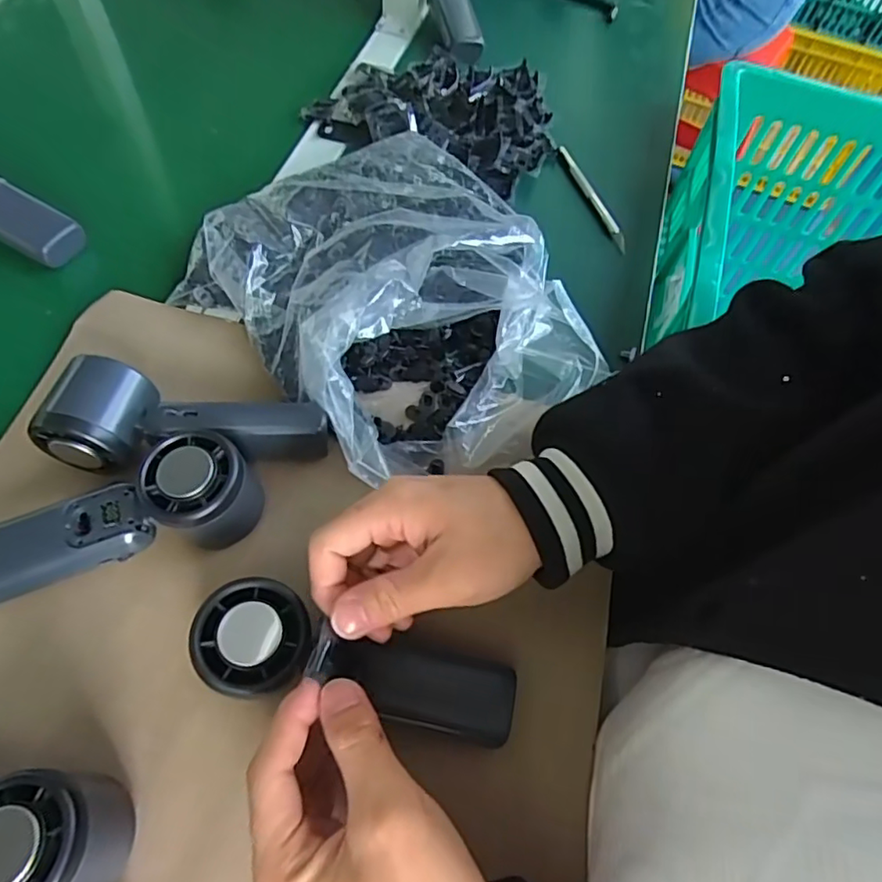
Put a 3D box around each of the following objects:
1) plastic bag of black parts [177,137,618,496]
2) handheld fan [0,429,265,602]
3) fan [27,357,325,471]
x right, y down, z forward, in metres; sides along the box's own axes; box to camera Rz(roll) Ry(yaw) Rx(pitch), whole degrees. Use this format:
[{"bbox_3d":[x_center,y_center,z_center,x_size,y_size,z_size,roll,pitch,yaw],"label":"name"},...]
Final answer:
[{"bbox_3d":[-0.023,-0.115,0.430,0.240,0.053,0.282,-39,71,-23],"label":"plastic bag of black parts"},{"bbox_3d":[-0.187,0.045,0.335,0.169,0.055,0.058,-14,63,-13],"label":"handheld fan"},{"bbox_3d":[-0.151,-0.004,0.361,0.154,0.054,0.060,9,61,-1],"label":"fan"}]

